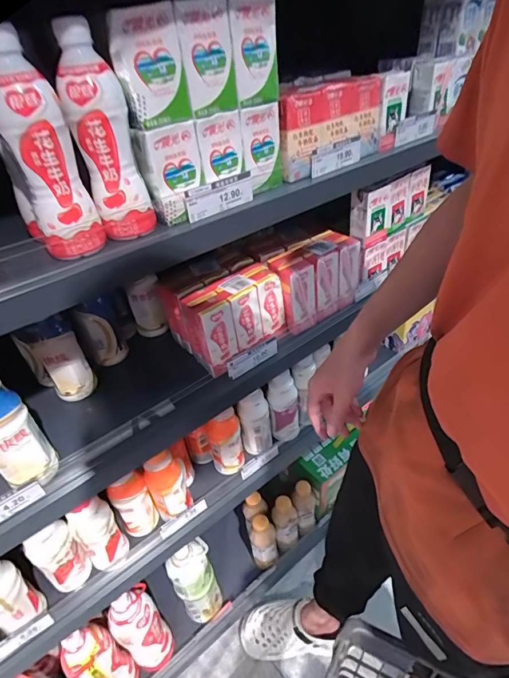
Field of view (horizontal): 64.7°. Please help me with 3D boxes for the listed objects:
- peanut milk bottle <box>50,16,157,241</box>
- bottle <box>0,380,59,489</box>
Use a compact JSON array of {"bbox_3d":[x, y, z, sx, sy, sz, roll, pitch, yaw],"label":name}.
[{"bbox_3d":[-0.160,-0.215,0.432,0.059,0.195,0.065,-13,39,-10],"label":"peanut milk bottle"},{"bbox_3d":[-0.316,0.110,0.505,0.065,0.175,0.060,-31,45,-29],"label":"bottle"}]

